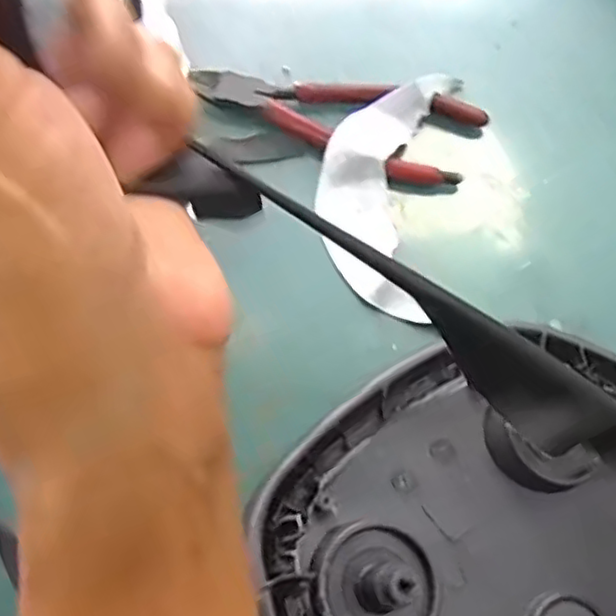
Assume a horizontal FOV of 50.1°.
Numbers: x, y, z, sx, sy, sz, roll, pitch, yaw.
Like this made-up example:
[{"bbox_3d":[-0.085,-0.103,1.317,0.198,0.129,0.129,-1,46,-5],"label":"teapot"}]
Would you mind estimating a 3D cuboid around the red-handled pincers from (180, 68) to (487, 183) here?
[{"bbox_3d":[0.013,-0.102,0.349,0.153,0.007,0.051,15,69,5],"label":"red-handled pincers"}]

